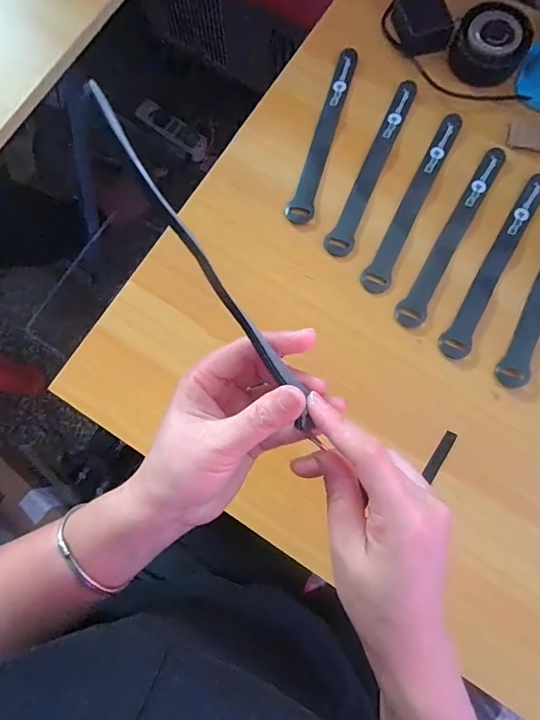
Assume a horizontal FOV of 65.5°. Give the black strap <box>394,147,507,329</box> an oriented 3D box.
[{"bbox_3d":[0.172,-0.119,0.394,0.025,0.004,0.209,29,77,7],"label":"black strap"}]

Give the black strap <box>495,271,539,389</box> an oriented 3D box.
[{"bbox_3d":[0.252,-0.067,0.377,0.024,0.007,0.206,29,77,7],"label":"black strap"}]

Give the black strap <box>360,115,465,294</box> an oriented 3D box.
[{"bbox_3d":[0.140,-0.154,0.403,0.024,0.004,0.209,27,77,6],"label":"black strap"}]

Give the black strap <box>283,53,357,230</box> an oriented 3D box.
[{"bbox_3d":[0.057,-0.229,0.421,0.025,0.005,0.210,18,76,4],"label":"black strap"}]

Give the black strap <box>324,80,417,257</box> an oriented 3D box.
[{"bbox_3d":[0.104,-0.192,0.411,0.025,0.004,0.207,25,77,6],"label":"black strap"}]

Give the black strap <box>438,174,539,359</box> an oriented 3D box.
[{"bbox_3d":[0.211,-0.090,0.384,0.024,0.005,0.207,32,78,7],"label":"black strap"}]

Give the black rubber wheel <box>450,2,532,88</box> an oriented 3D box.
[{"bbox_3d":[0.222,-0.319,0.425,0.071,0.034,0.059,35,78,8],"label":"black rubber wheel"}]

